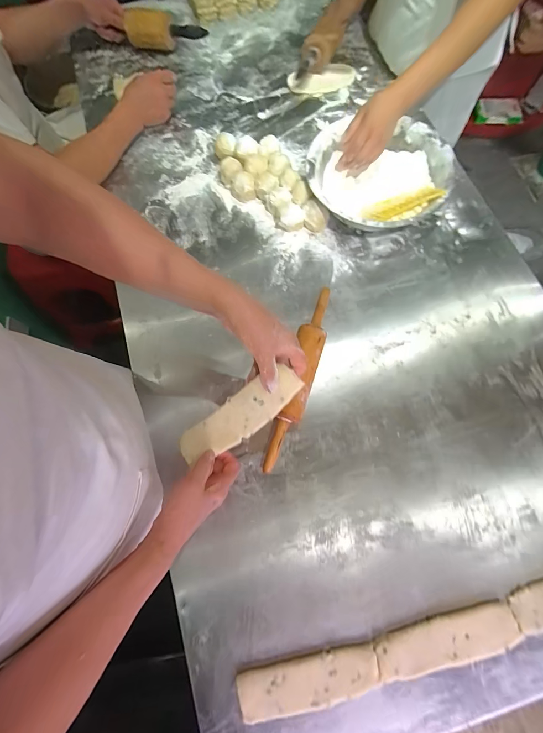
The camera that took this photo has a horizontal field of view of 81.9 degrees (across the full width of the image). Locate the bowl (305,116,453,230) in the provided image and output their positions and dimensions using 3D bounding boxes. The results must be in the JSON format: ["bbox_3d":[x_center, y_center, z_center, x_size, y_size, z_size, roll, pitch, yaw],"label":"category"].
[{"bbox_3d":[0.209,-0.370,0.639,0.271,0.084,0.257,-1,73,2],"label":"bowl"}]

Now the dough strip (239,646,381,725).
[{"bbox_3d":[0.052,0.439,0.433,0.192,0.014,0.060,-13,73,-2],"label":"dough strip"}]

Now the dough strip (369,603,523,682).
[{"bbox_3d":[0.245,0.387,0.438,0.200,0.012,0.061,-16,73,-3],"label":"dough strip"}]

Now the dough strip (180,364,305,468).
[{"bbox_3d":[-0.045,0.071,0.441,0.201,0.025,0.058,-35,73,17],"label":"dough strip"}]

